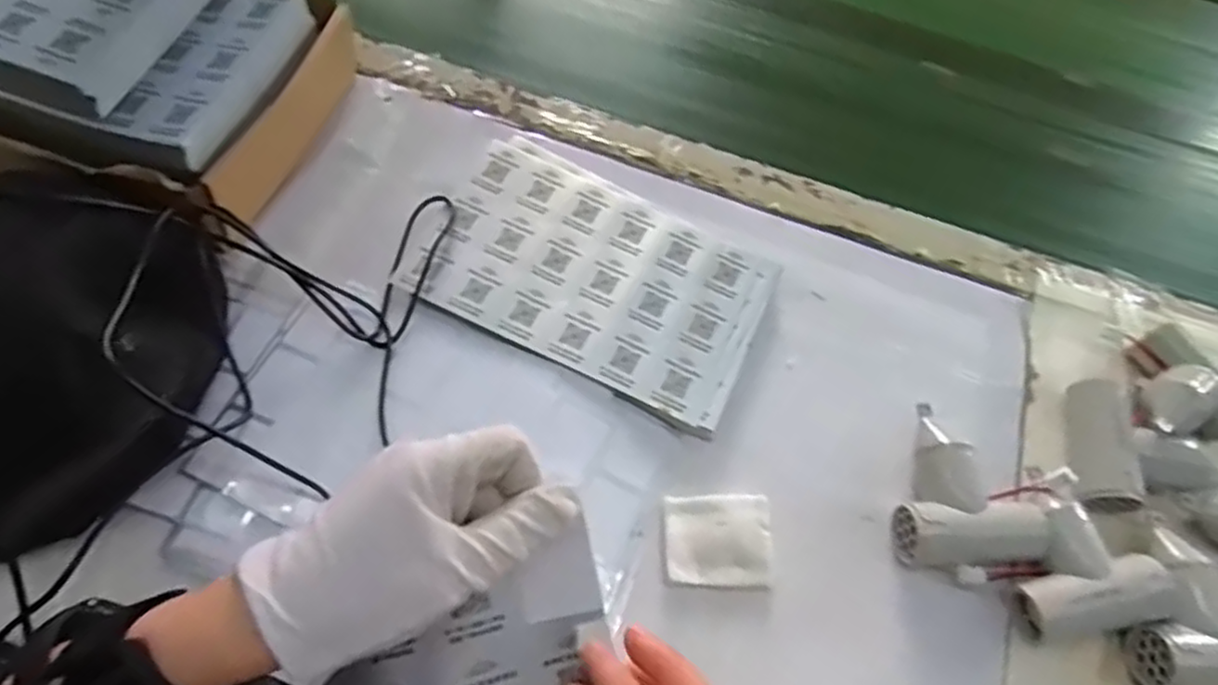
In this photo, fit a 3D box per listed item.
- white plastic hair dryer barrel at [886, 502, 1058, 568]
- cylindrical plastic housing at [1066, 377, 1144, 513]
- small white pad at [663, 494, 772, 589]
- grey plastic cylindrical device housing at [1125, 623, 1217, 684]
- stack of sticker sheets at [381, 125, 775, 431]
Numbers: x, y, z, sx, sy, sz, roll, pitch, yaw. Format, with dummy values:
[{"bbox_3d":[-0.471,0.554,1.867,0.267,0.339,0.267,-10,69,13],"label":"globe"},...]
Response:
[{"bbox_3d":[0.203,0.109,0.420,0.078,0.033,0.032,0,62,-7],"label":"white plastic hair dryer barrel"},{"bbox_3d":[0.301,0.063,0.456,0.027,0.035,0.086,17,61,3],"label":"cylindrical plastic housing"},{"bbox_3d":[0.061,0.112,0.419,0.060,0.014,0.050,0,64,-4],"label":"small white pad"},{"bbox_3d":[0.323,0.169,0.397,0.075,0.032,0.033,3,61,-6],"label":"grey plastic cylindrical device housing"},{"bbox_3d":[-0.006,-0.046,0.479,0.212,0.018,0.141,24,64,8],"label":"stack of sticker sheets"}]

